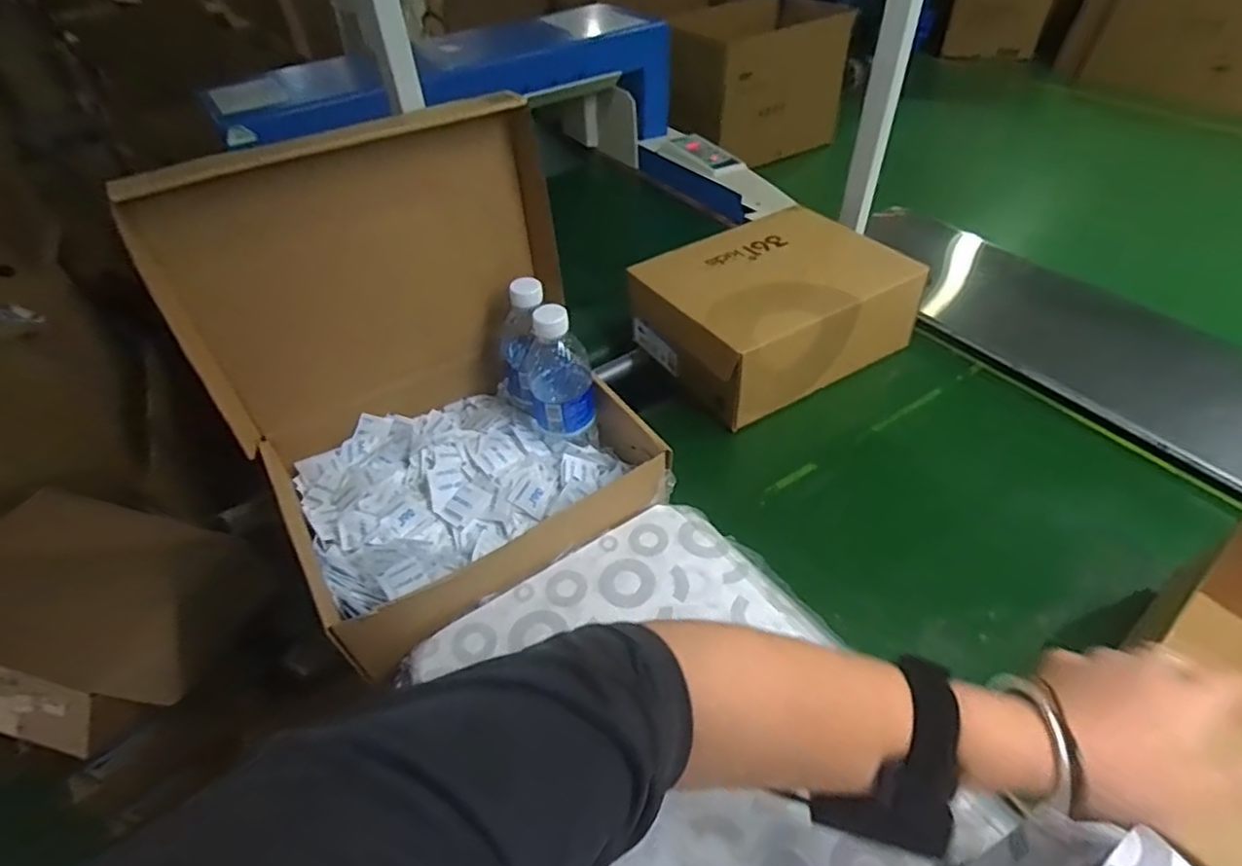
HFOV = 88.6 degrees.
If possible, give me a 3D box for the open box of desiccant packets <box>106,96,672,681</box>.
[{"bbox_3d":[-0.149,-0.056,0.521,0.315,0.326,0.238,-29,49,-23],"label":"open box of desiccant packets"}]

